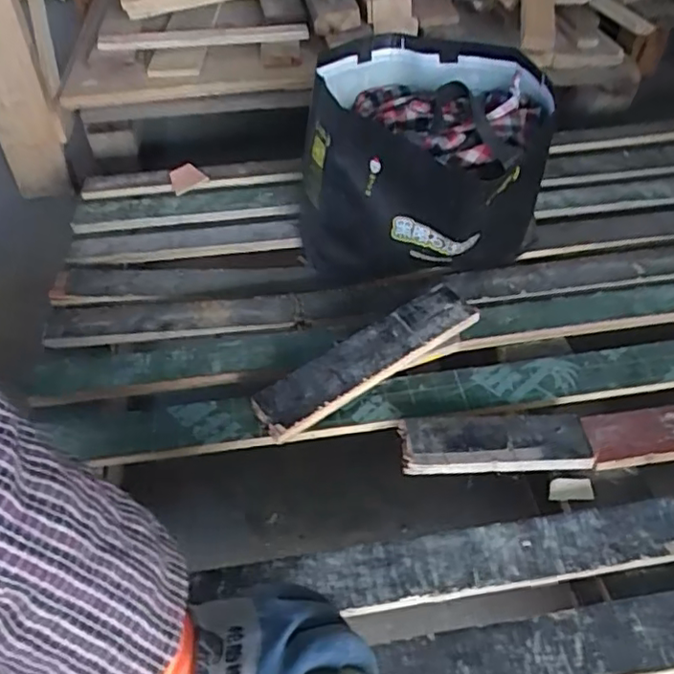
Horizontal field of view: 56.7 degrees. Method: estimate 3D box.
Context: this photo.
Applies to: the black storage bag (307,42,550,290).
[{"bbox_3d":[0.099,-0.197,0.730,0.282,0.233,0.178,9,48,11],"label":"black storage bag"}]

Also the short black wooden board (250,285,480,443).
[{"bbox_3d":[0.028,0.023,0.644,0.240,0.024,0.063,-31,62,-14],"label":"short black wooden board"}]

